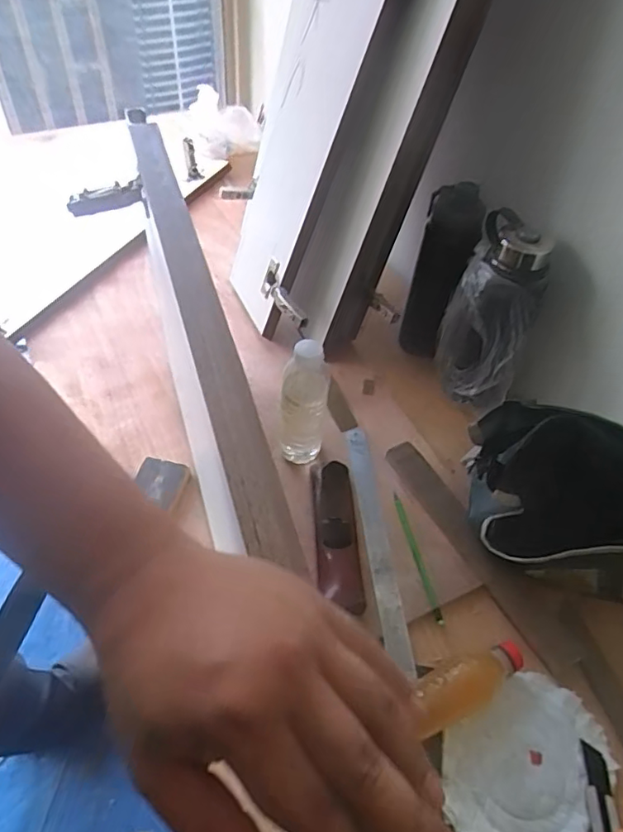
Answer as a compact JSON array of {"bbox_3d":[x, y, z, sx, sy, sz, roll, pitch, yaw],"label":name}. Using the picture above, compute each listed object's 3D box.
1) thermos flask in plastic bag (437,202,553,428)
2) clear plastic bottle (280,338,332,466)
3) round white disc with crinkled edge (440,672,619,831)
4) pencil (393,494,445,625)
[{"bbox_3d":[0.237,-0.130,0.757,0.113,0.251,0.104,21,52,12],"label":"thermos flask in plastic bag"},{"bbox_3d":[-0.009,-0.011,0.693,0.053,0.186,0.050,8,50,1],"label":"clear plastic bottle"},{"bbox_3d":[0.206,0.336,0.544,0.138,0.016,0.174,30,54,18],"label":"round white disc with crinkled edge"},{"bbox_3d":[0.126,0.165,0.674,0.011,0.006,0.162,-7,52,-11],"label":"pencil"}]

